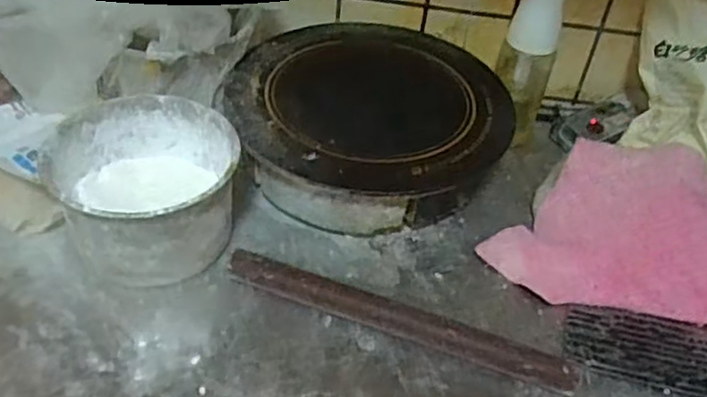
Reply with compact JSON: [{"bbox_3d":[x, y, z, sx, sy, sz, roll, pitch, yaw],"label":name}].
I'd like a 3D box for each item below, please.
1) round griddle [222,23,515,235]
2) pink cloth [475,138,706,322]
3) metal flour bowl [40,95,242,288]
[{"bbox_3d":[0.012,-0.077,0.700,0.262,0.098,0.257,3,42,-2],"label":"round griddle"},{"bbox_3d":[0.233,0.036,0.622,0.213,0.028,0.173,-10,64,7],"label":"pink cloth"},{"bbox_3d":[-0.175,-0.005,0.596,0.150,0.097,0.151,-3,43,-8],"label":"metal flour bowl"}]

